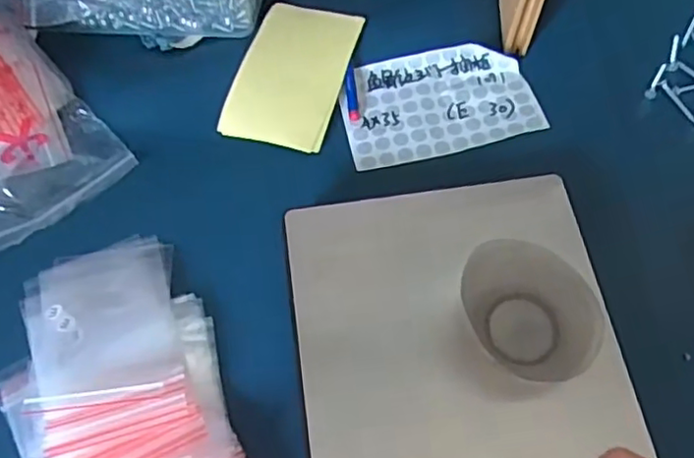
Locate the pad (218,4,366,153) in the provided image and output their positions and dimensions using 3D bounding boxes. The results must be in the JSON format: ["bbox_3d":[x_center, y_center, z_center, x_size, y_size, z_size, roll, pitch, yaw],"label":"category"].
[{"bbox_3d":[-0.037,-0.104,0.419,0.070,0.004,0.108,14,71,9],"label":"pad"}]

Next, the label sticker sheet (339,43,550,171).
[{"bbox_3d":[0.059,-0.085,0.412,0.123,0.012,0.076,-11,64,-4],"label":"label sticker sheet"}]

